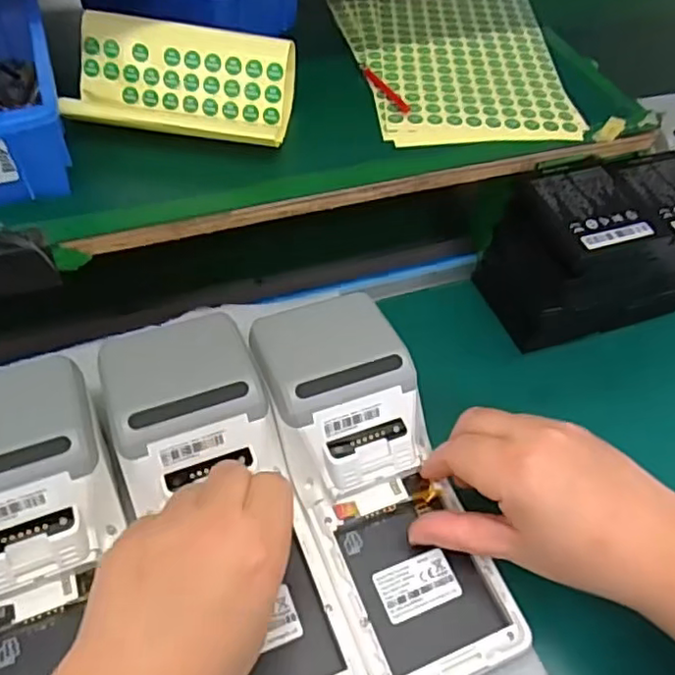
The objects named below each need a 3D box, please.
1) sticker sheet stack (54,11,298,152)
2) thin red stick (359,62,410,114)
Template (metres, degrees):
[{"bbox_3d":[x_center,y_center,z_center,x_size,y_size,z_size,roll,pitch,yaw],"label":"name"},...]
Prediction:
[{"bbox_3d":[-0.090,-0.149,0.368,0.126,0.044,0.056,10,51,5],"label":"sticker sheet stack"},{"bbox_3d":[0.030,-0.160,0.408,0.009,0.004,0.060,-20,55,-18],"label":"thin red stick"}]

